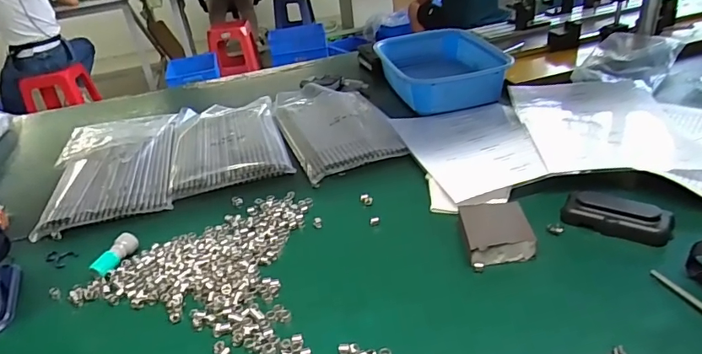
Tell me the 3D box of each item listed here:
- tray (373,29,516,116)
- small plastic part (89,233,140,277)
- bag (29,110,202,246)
[{"bbox_3d":[0.177,-0.205,0.937,0.216,0.089,0.277,-11,30,-5],"label":"tray"},{"bbox_3d":[-0.280,0.091,0.563,0.021,0.017,0.060,5,33,19],"label":"small plastic part"},{"bbox_3d":[-0.385,-0.032,0.774,0.197,0.027,0.336,-11,31,-6],"label":"bag"}]

